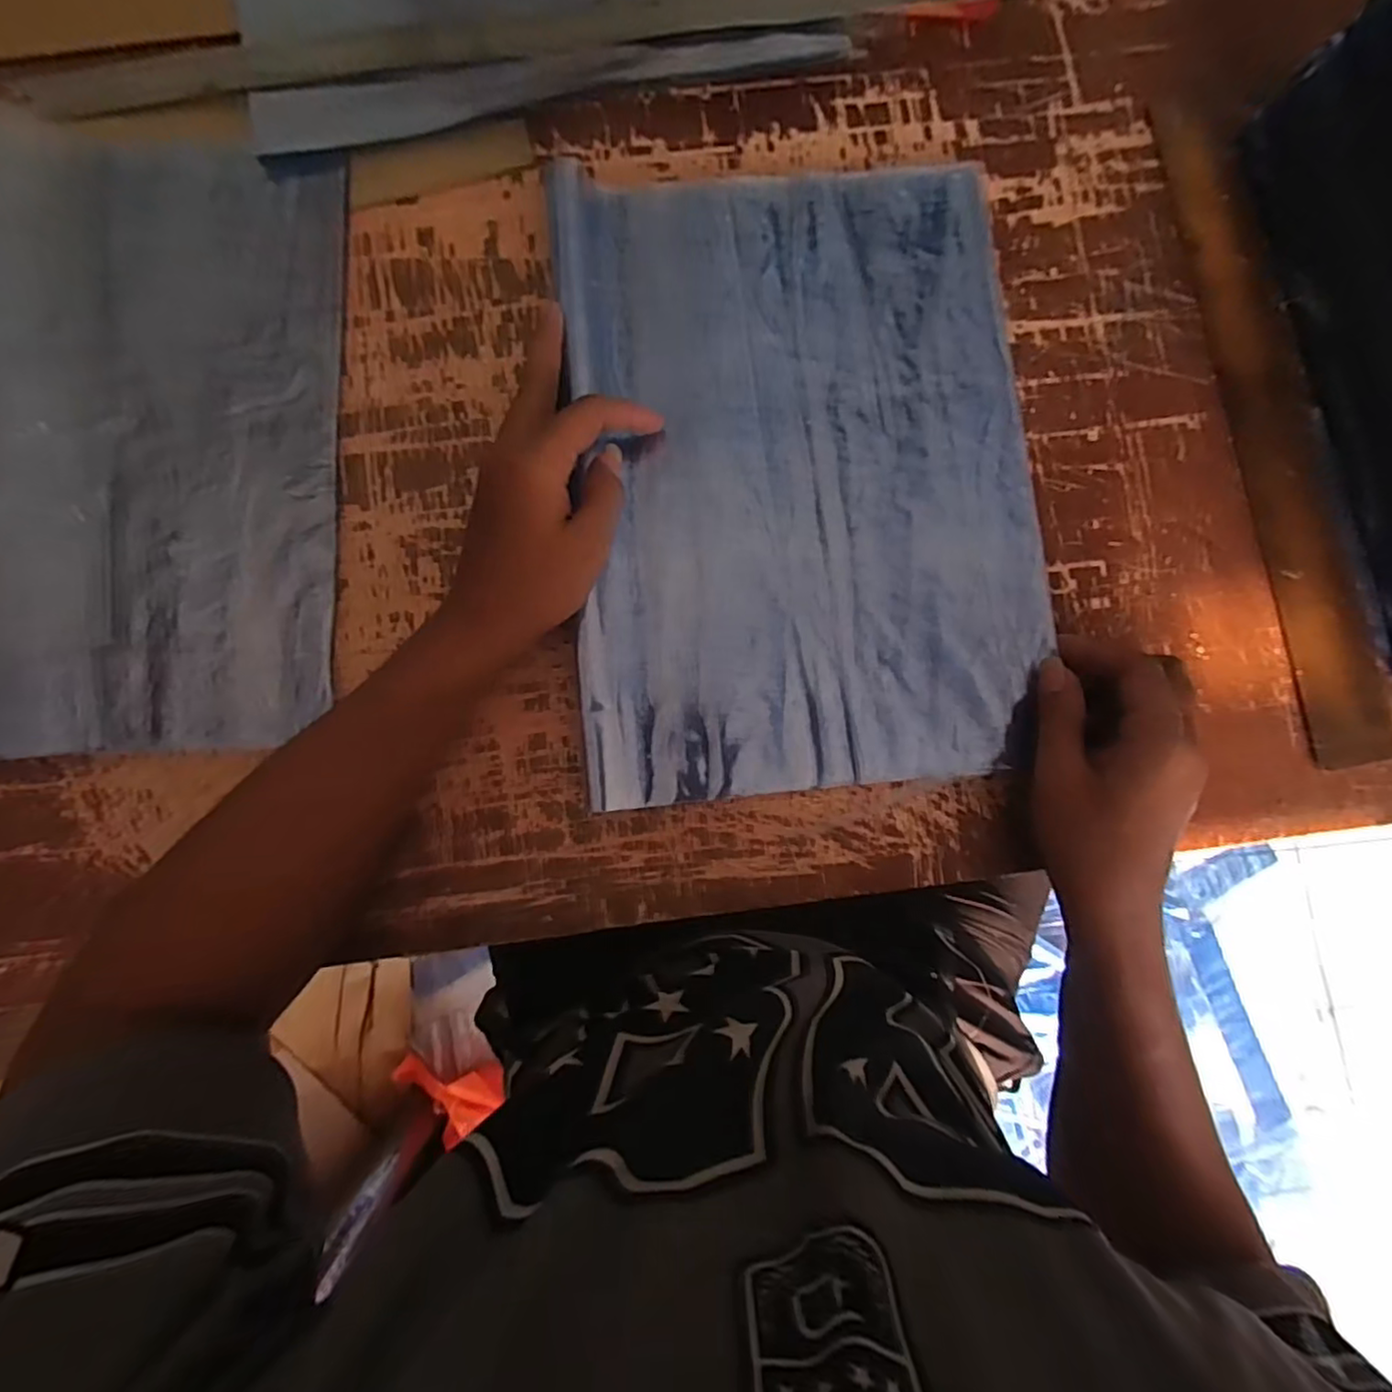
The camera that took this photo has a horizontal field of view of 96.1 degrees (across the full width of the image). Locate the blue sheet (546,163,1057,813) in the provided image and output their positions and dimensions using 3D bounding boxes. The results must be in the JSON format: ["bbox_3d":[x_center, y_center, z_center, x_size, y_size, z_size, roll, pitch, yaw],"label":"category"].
[{"bbox_3d":[0.064,-0.130,0.371,0.264,0.034,0.365,-4,83,-2],"label":"blue sheet"}]

